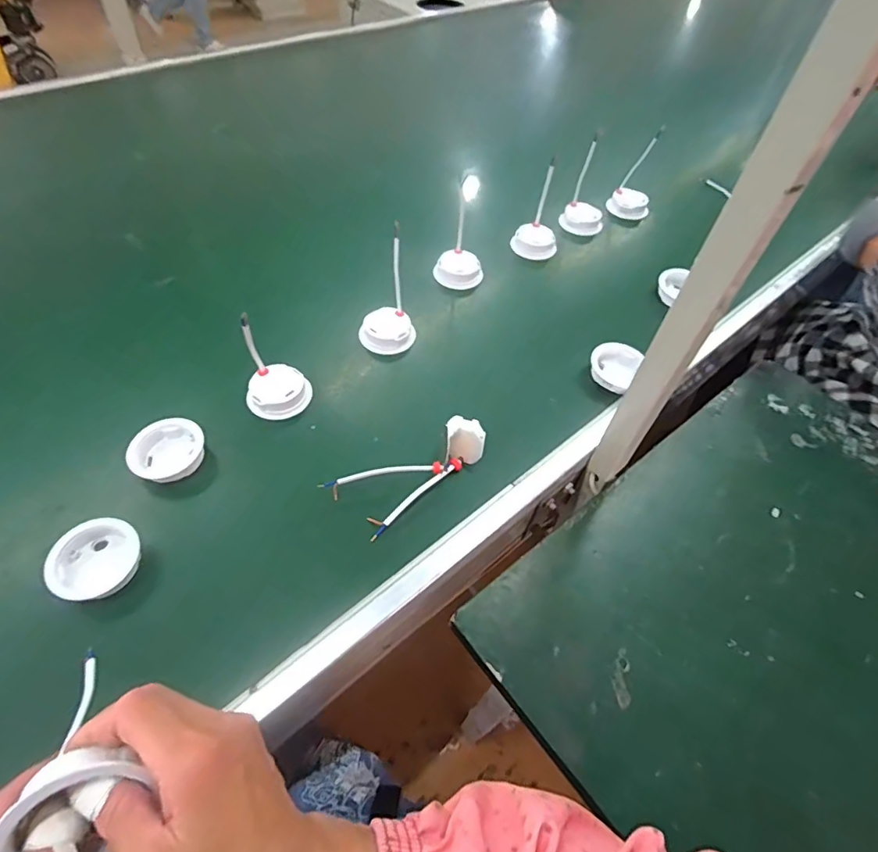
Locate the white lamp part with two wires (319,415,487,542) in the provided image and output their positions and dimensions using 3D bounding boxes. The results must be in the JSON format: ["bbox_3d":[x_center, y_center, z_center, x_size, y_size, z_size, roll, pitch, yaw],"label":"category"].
[{"bbox_3d":[-0.031,0.044,0.529,0.168,0.050,0.073,-29,60,-24],"label":"white lamp part with two wires"}]

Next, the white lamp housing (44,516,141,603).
[{"bbox_3d":[-0.314,0.124,0.461,0.066,0.035,0.075,24,55,13],"label":"white lamp housing"}]

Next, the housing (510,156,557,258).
[{"bbox_3d":[0.159,-0.333,0.786,0.072,0.115,0.076,11,53,4],"label":"housing"}]

